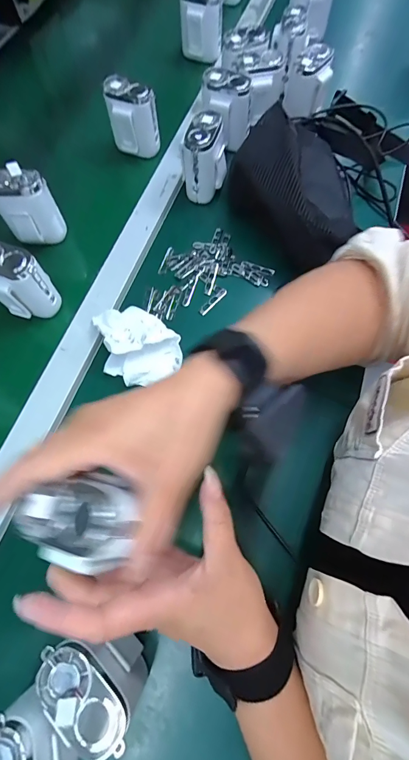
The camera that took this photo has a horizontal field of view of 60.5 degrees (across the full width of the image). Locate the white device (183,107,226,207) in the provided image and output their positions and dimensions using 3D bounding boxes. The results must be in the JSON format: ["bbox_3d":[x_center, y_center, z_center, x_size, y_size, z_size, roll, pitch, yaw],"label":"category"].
[{"bbox_3d":[0.001,-0.287,0.457,0.050,0.079,0.057,6,68,4],"label":"white device"}]

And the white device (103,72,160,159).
[{"bbox_3d":[-0.104,-0.367,0.495,0.072,0.077,0.037,25,71,11],"label":"white device"}]

